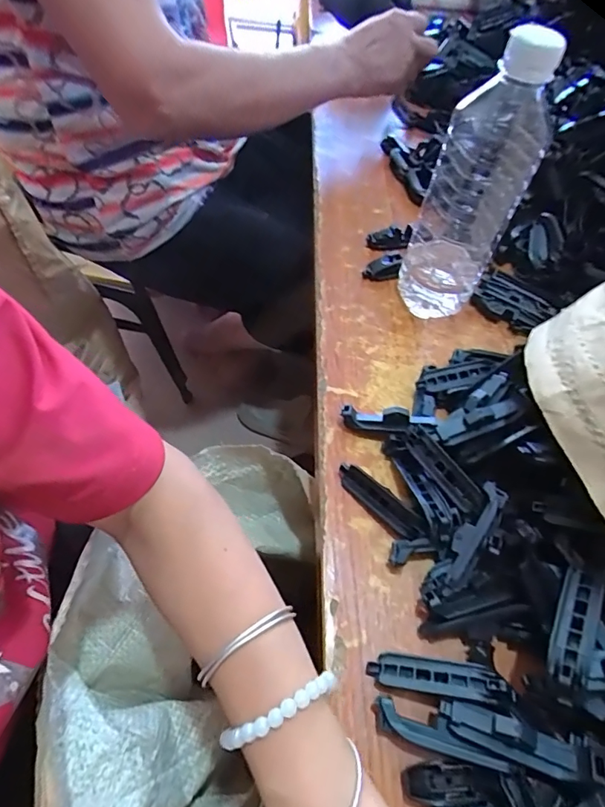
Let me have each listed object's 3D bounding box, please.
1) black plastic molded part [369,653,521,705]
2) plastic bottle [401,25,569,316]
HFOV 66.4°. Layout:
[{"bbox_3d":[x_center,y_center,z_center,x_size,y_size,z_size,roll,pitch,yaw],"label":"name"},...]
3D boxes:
[{"bbox_3d":[0.075,0.152,0.257,0.076,0.005,0.018,-1,53,19],"label":"black plastic molded part"},{"bbox_3d":[0.136,-0.171,0.373,0.074,0.210,0.057,15,56,4],"label":"plastic bottle"}]

